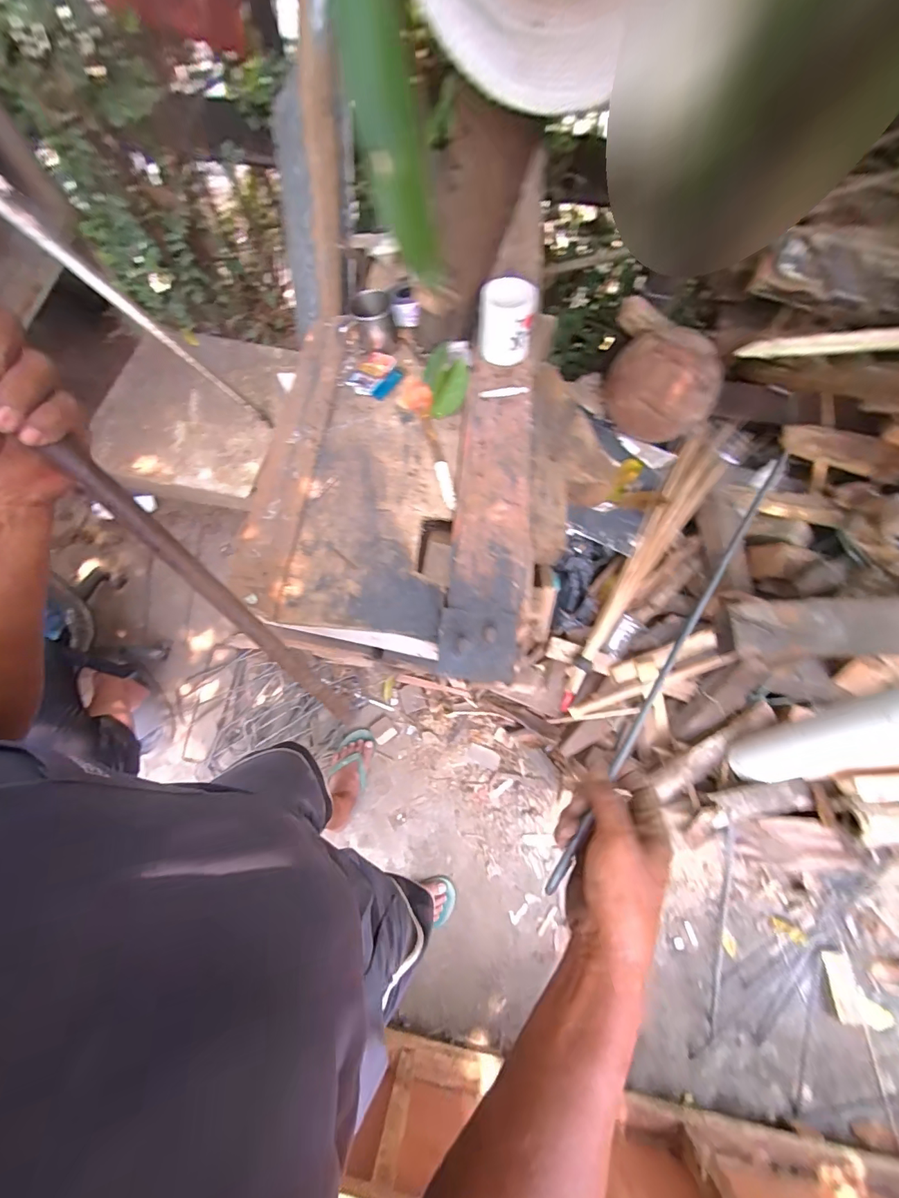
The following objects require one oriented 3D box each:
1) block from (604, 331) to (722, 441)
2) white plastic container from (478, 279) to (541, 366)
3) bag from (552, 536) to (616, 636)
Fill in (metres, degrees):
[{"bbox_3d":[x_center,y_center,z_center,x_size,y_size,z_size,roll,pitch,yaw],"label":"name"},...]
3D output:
[{"bbox_3d":[0.464,-0.462,0.975,0.155,0.187,0.227,-43,76,-13],"label":"block"},{"bbox_3d":[0.092,-0.455,0.726,0.088,0.093,0.082,0,71,0],"label":"white plastic container"},{"bbox_3d":[0.309,-0.025,1.048,0.136,0.078,0.232,10,98,4],"label":"bag"}]

